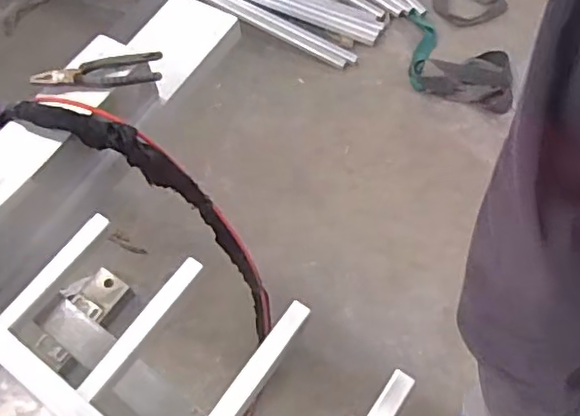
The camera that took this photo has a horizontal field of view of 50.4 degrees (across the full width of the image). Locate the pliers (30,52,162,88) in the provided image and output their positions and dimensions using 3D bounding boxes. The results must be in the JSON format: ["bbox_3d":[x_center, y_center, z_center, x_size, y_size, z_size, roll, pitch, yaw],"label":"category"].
[{"bbox_3d":[-0.300,-0.213,0.955,0.196,0.024,0.055,-6,60,1],"label":"pliers"}]

